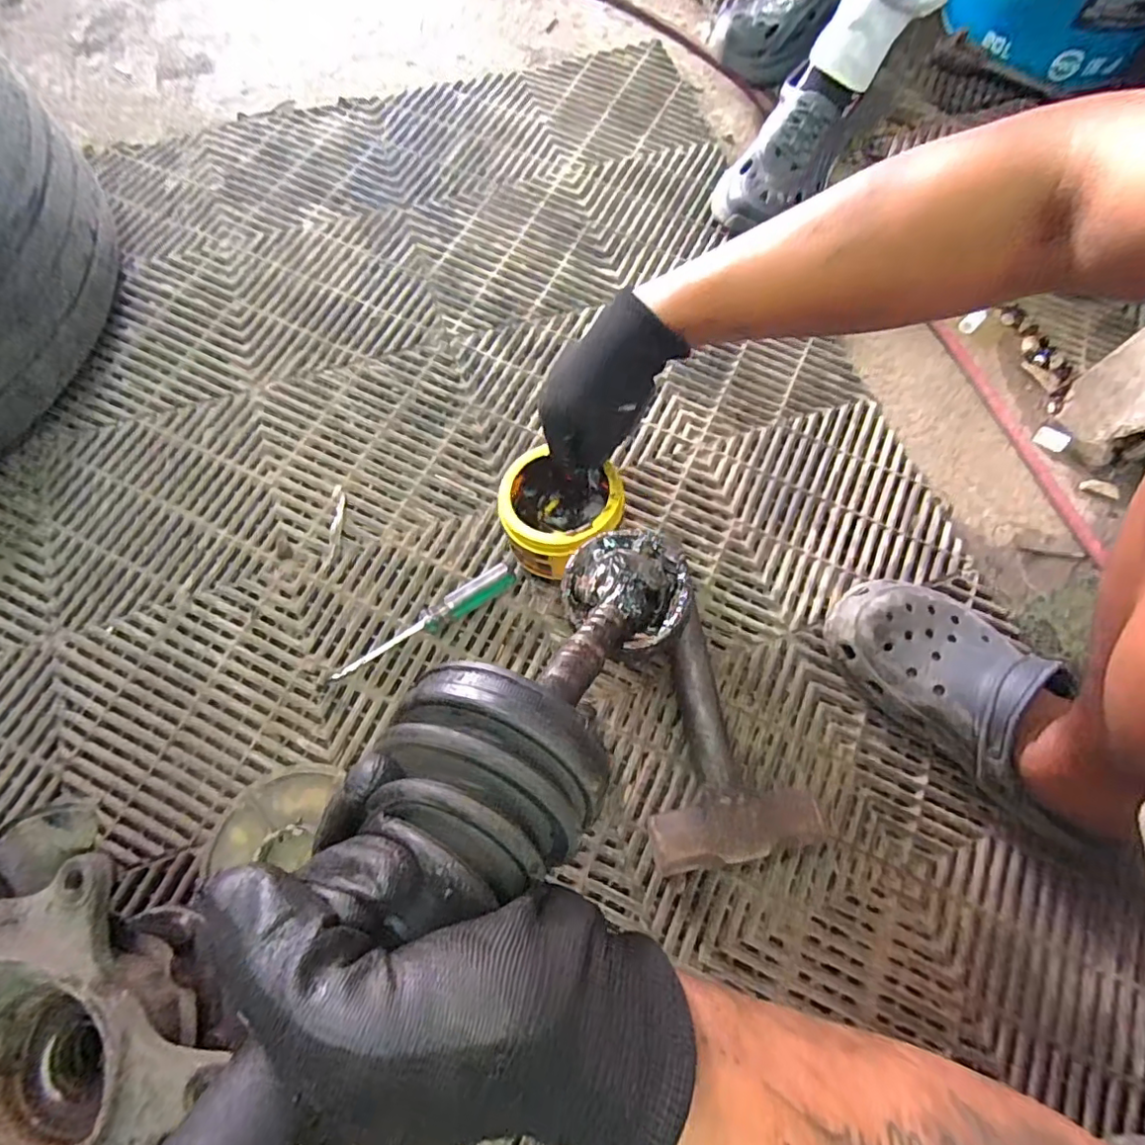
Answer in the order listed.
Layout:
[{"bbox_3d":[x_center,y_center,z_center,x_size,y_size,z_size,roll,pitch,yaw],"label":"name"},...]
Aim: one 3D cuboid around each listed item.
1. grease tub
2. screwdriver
[{"bbox_3d":[-0.011,-0.049,0.492,0.100,0.071,0.098,21,73,4],"label":"grease tub"},{"bbox_3d":[-0.127,0.042,0.499,0.168,0.028,0.023,-28,76,-10],"label":"screwdriver"}]

